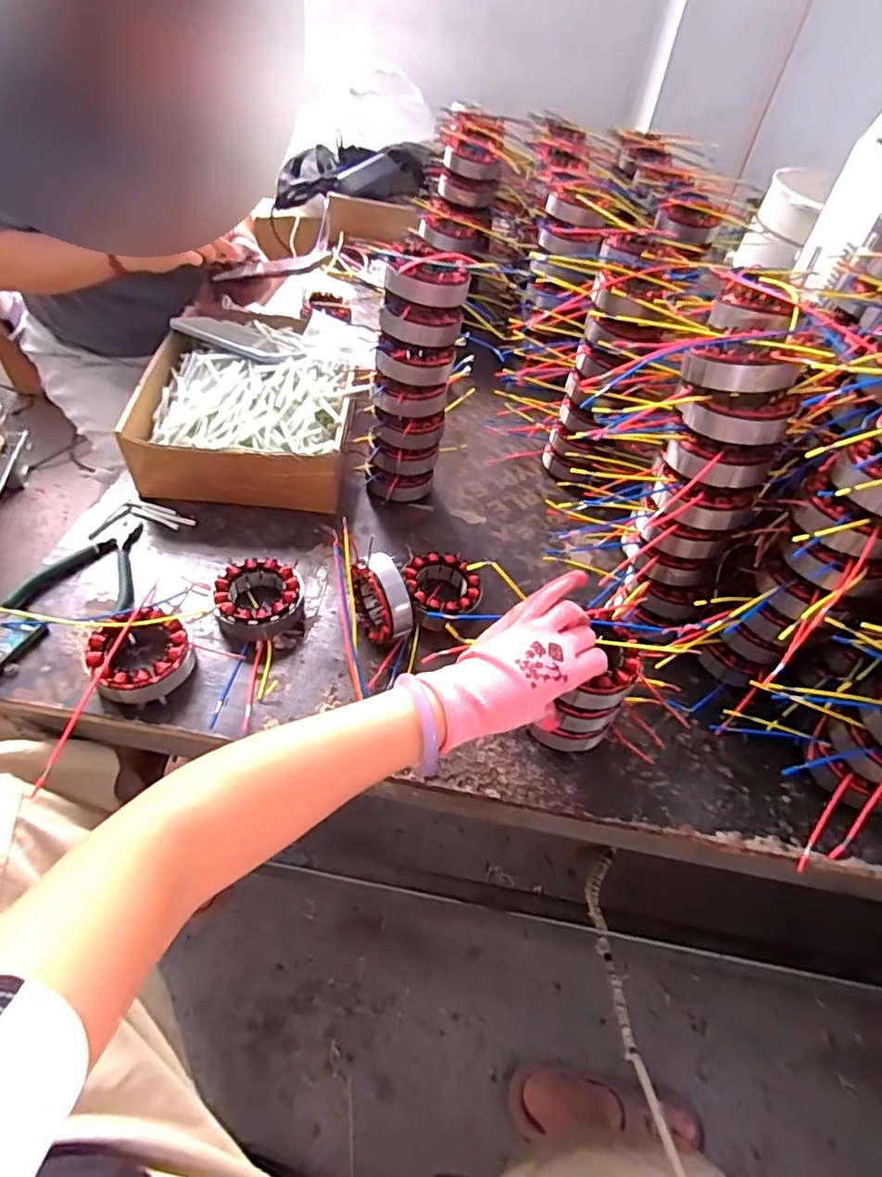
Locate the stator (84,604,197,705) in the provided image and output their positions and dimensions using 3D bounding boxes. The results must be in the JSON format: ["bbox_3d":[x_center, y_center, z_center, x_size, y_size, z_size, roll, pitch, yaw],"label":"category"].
[{"bbox_3d":[-0.276,0.062,0.538,0.081,0.049,0.079,-26,57,-26],"label":"stator"}]

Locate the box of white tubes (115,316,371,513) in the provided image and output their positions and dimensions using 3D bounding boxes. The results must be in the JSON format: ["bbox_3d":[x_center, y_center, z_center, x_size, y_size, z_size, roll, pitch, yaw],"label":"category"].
[{"bbox_3d":[-0.237,-0.236,0.751,0.246,0.095,0.292,4,49,-3],"label":"box of white tubes"}]

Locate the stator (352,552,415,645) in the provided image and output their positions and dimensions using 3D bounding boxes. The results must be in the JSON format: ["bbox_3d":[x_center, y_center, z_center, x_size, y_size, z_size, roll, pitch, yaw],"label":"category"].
[{"bbox_3d":[-0.060,0.014,0.586,0.041,0.090,0.084,-22,56,-24],"label":"stator"}]

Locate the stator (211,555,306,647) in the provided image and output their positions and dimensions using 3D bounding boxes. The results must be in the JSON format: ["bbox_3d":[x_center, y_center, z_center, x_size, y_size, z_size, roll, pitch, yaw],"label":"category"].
[{"bbox_3d":[-0.184,0.012,0.597,0.084,0.040,0.082,2,50,-6],"label":"stator"}]

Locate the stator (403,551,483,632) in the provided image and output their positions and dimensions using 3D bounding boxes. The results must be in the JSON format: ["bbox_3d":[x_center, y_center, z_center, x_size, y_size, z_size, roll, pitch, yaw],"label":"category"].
[{"bbox_3d":[0.001,0.004,0.631,0.082,0.043,0.084,3,49,-4],"label":"stator"}]

